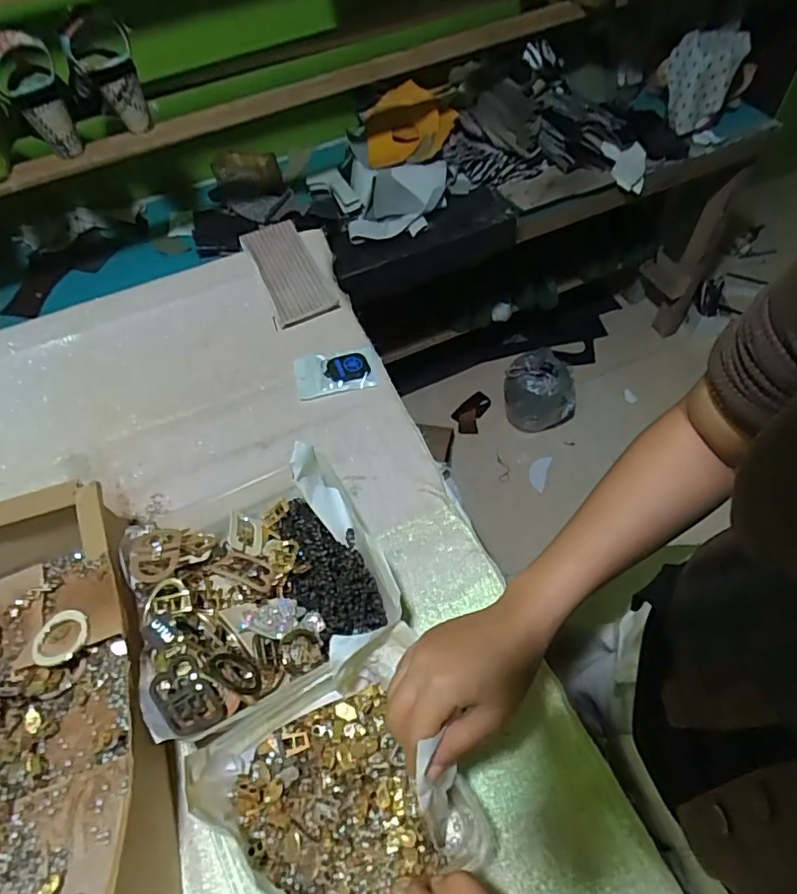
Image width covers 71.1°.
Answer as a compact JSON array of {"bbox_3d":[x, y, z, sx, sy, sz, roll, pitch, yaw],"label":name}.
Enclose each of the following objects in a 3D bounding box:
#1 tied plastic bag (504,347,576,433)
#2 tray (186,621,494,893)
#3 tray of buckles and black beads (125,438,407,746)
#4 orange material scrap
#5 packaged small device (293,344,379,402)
[{"bbox_3d":[0.350,-0.133,1.437,0.159,0.192,0.134,-12,56,-3],"label":"tied plastic bag"},{"bbox_3d":[-0.041,0.248,0.401,0.170,0.095,0.157,-24,59,-13],"label":"tray"},{"bbox_3d":[-0.120,0.122,0.497,0.206,0.091,0.204,-21,59,-11],"label":"tray of buckles and black beads"},{"bbox_3d":[0.021,-0.588,1.016,0.161,0.068,0.146,-6,57,-1],"label":"orange material scrap"},{"bbox_3d":[-0.077,-0.095,0.683,0.098,0.015,0.066,-9,57,-3],"label":"packaged small device"}]

